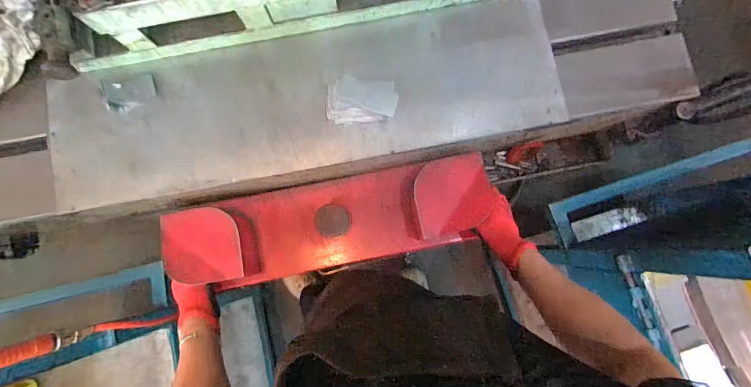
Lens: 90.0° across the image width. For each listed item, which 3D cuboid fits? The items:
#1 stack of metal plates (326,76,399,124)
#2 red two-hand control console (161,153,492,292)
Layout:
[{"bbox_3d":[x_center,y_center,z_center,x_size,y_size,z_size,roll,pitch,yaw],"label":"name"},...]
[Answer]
[{"bbox_3d":[-0.021,-0.139,0.576,0.107,0.051,0.061,1,82,1],"label":"stack of metal plates"},{"bbox_3d":[-0.075,0.048,0.629,0.499,0.105,0.147,-11,82,-2],"label":"red two-hand control console"}]

